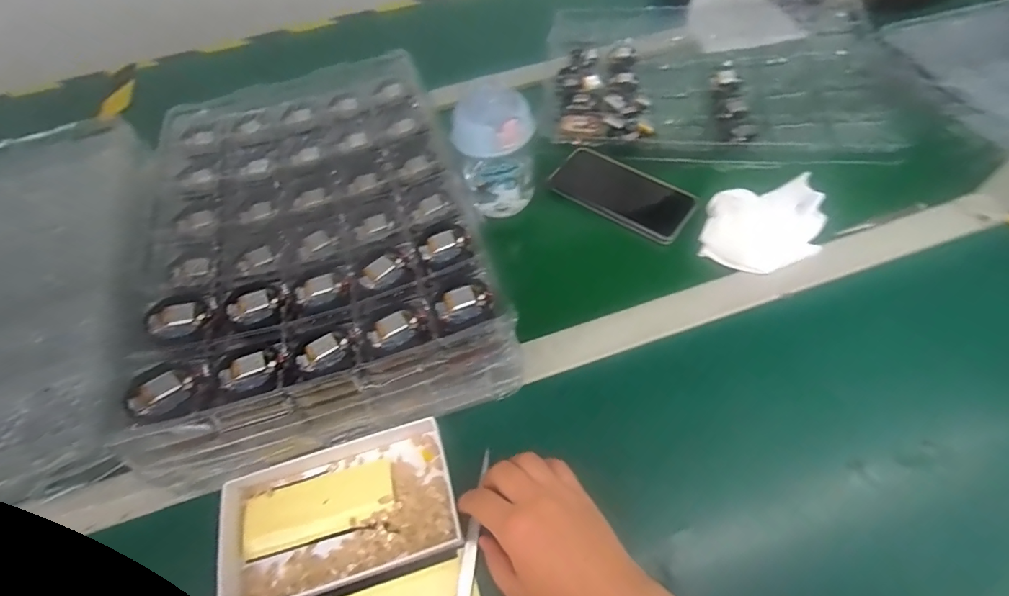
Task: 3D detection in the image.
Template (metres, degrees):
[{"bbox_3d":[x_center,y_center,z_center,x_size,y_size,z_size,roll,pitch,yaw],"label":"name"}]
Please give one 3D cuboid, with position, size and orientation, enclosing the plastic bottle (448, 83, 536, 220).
[{"bbox_3d":[-0.010,-0.153,0.500,0.078,0.141,0.064,-7,56,0],"label":"plastic bottle"}]

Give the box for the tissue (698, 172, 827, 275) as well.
[{"bbox_3d":[0.283,-0.082,0.504,0.146,0.022,0.101,-24,58,-11],"label":"tissue"}]

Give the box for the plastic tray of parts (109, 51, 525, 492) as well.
[{"bbox_3d":[-0.197,-0.085,0.476,0.310,0.059,0.462,-16,57,-6],"label":"plastic tray of parts"}]

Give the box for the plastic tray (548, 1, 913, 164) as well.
[{"bbox_3d":[0.283,-0.309,0.644,0.429,0.030,0.336,0,56,5],"label":"plastic tray"}]

